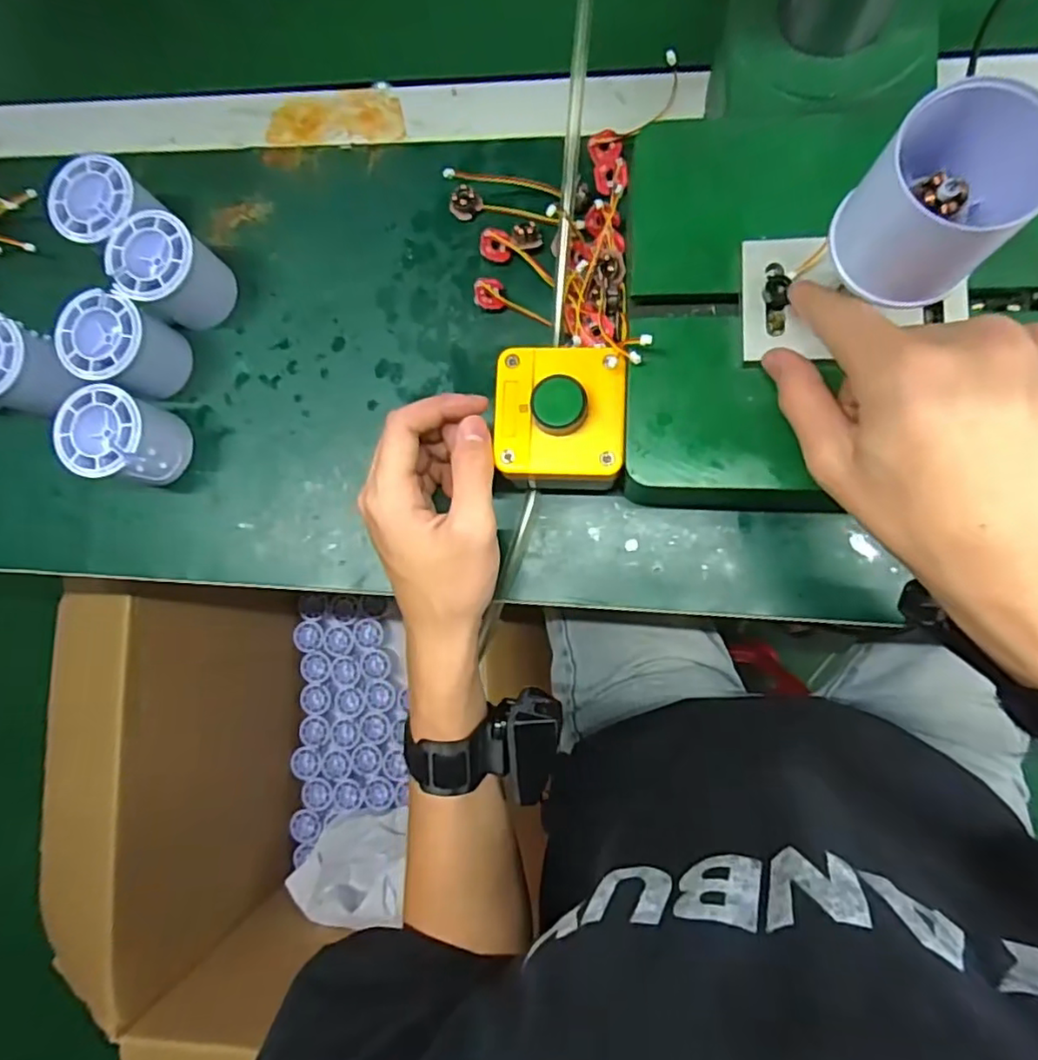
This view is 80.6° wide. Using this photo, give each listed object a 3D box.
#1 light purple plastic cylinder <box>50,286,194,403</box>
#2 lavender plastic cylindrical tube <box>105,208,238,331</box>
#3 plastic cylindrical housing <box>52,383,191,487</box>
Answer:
[{"bbox_3d":[-0.248,-0.115,0.389,0.047,0.055,0.051,-1,86,8],"label":"light purple plastic cylinder"},{"bbox_3d":[-0.218,-0.162,0.390,0.054,0.054,0.052,-1,86,8],"label":"lavender plastic cylindrical tube"},{"bbox_3d":[-0.244,-0.056,0.384,0.050,0.058,0.052,-1,86,8],"label":"plastic cylindrical housing"}]

